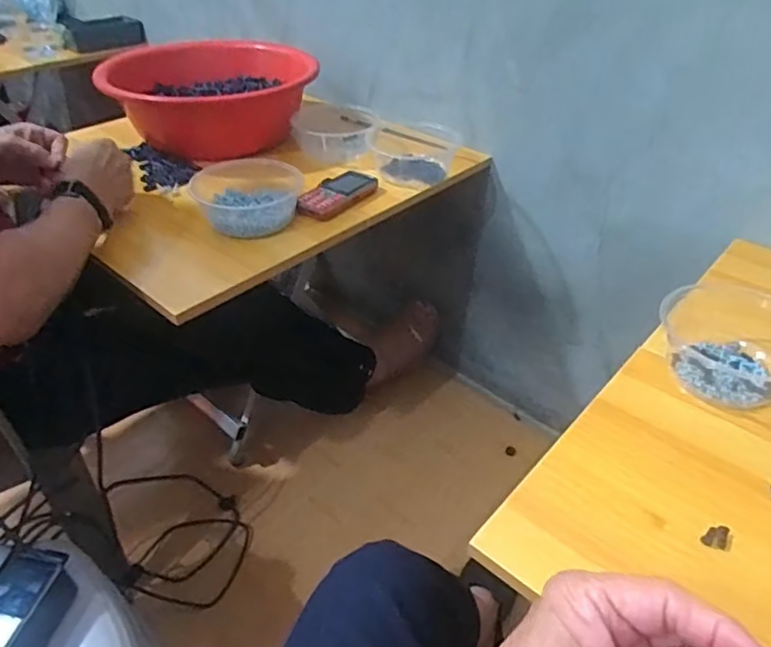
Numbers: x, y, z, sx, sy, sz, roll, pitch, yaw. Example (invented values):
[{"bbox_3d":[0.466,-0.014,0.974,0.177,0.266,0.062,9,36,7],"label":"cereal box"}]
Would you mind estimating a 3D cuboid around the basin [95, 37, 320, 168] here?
[{"bbox_3d":[-0.306,-0.412,1.050,0.316,0.120,0.316,1,38,-1],"label":"basin"}]

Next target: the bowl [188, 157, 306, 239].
[{"bbox_3d":[-0.189,-0.178,0.813,0.150,0.057,0.157,1,38,-1],"label":"bowl"}]

